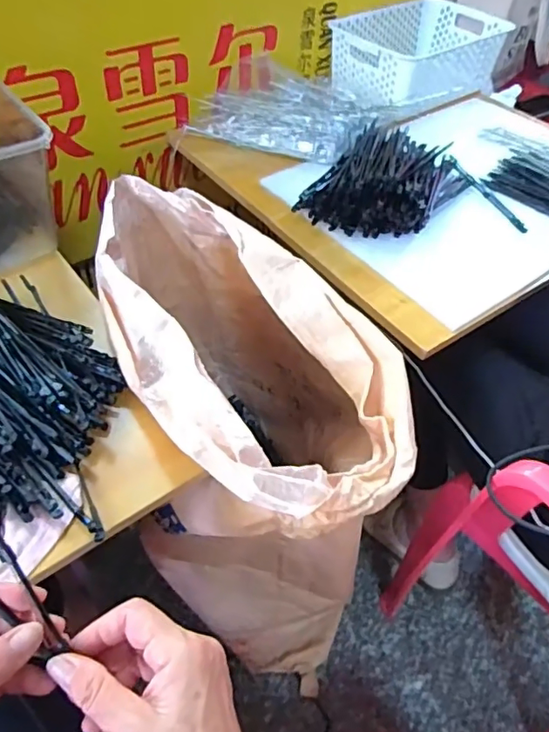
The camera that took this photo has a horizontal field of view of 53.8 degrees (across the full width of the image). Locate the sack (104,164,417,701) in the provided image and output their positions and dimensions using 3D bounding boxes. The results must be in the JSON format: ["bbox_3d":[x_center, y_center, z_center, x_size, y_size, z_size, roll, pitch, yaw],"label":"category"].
[{"bbox_3d":[-0.032,0.119,0.718,0.259,0.579,0.411,-10,51,-12],"label":"sack"}]

